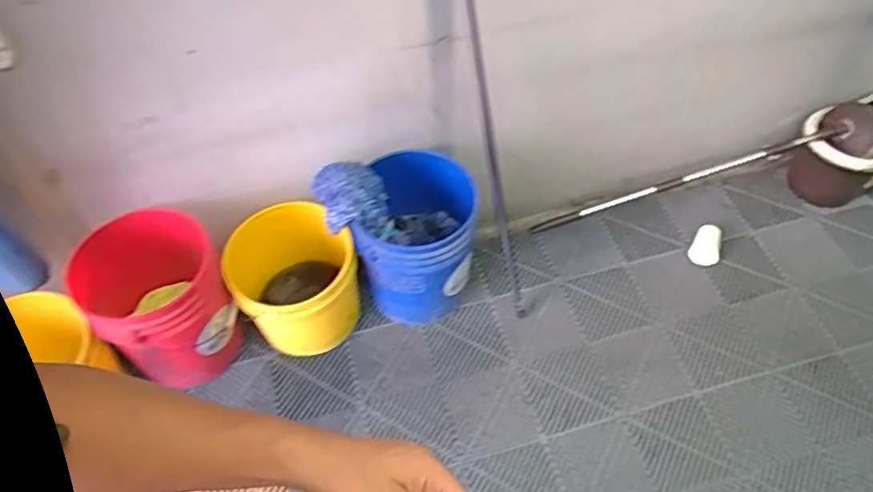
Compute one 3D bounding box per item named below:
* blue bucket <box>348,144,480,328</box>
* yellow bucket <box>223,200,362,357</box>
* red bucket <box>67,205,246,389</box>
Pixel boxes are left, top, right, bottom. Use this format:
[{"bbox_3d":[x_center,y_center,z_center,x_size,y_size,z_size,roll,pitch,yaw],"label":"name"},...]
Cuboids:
[{"bbox_3d":[-0.040,-0.008,1.628,0.274,0.379,0.296,-2,55,3],"label":"blue bucket"},{"bbox_3d":[-0.368,0.083,1.615,0.320,0.319,0.293,-2,55,3],"label":"yellow bucket"},{"bbox_3d":[-0.686,0.120,1.564,0.332,0.299,0.373,-38,62,-23],"label":"red bucket"}]

